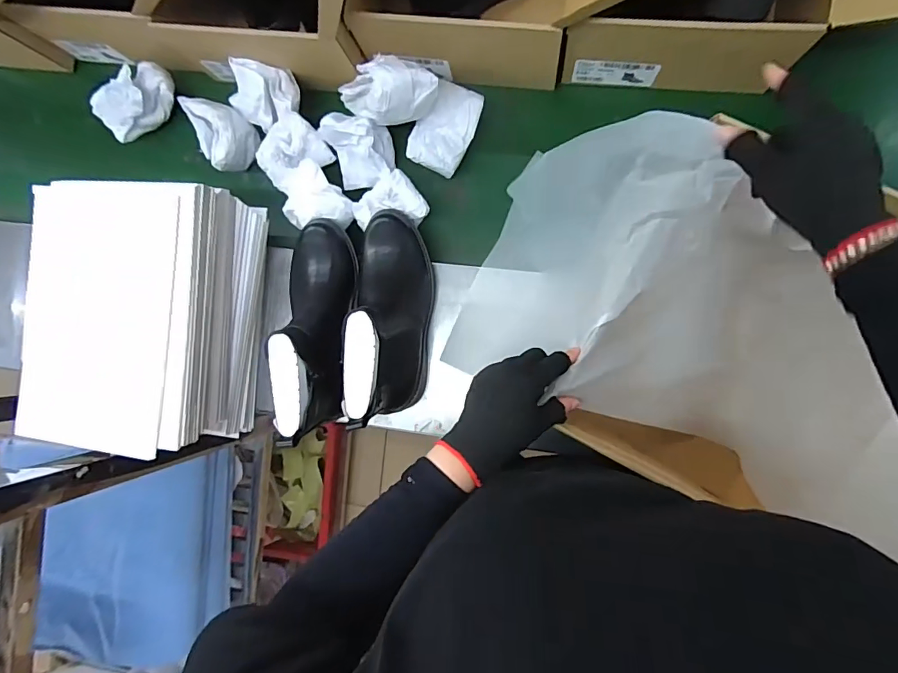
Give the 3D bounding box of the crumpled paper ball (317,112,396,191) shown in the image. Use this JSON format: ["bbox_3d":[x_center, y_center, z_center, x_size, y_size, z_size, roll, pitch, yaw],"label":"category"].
[{"bbox_3d":[-0.120,-0.247,0.611,0.078,0.071,0.083,-4,89,9],"label":"crumpled paper ball"}]

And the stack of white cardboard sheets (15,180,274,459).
[{"bbox_3d":[-0.389,-0.021,0.613,0.234,0.154,0.328,6,90,9],"label":"stack of white cardboard sheets"}]

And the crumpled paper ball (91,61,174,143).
[{"bbox_3d":[-0.462,-0.350,0.682,0.111,0.054,0.062,-41,84,7],"label":"crumpled paper ball"}]

